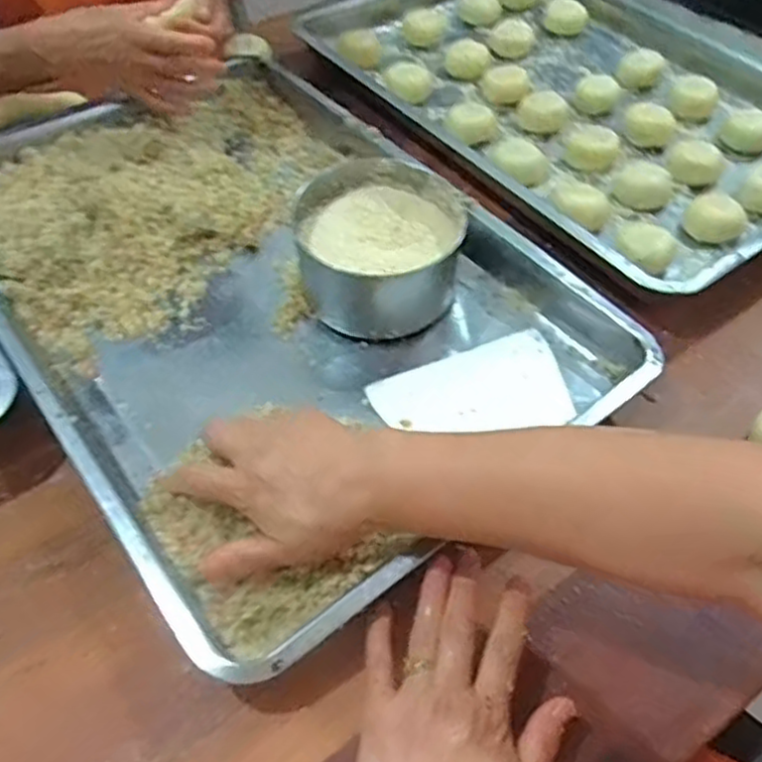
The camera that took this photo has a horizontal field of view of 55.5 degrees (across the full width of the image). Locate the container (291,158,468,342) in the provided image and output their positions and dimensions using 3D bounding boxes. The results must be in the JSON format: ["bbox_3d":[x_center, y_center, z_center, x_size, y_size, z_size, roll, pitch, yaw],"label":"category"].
[{"bbox_3d":[-0.002,-0.114,0.625,0.137,0.084,0.132,1,52,-1],"label":"container"}]

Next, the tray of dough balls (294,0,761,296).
[{"bbox_3d":[0.210,-0.333,0.825,0.396,0.051,0.610,-30,58,-22],"label":"tray of dough balls"}]

